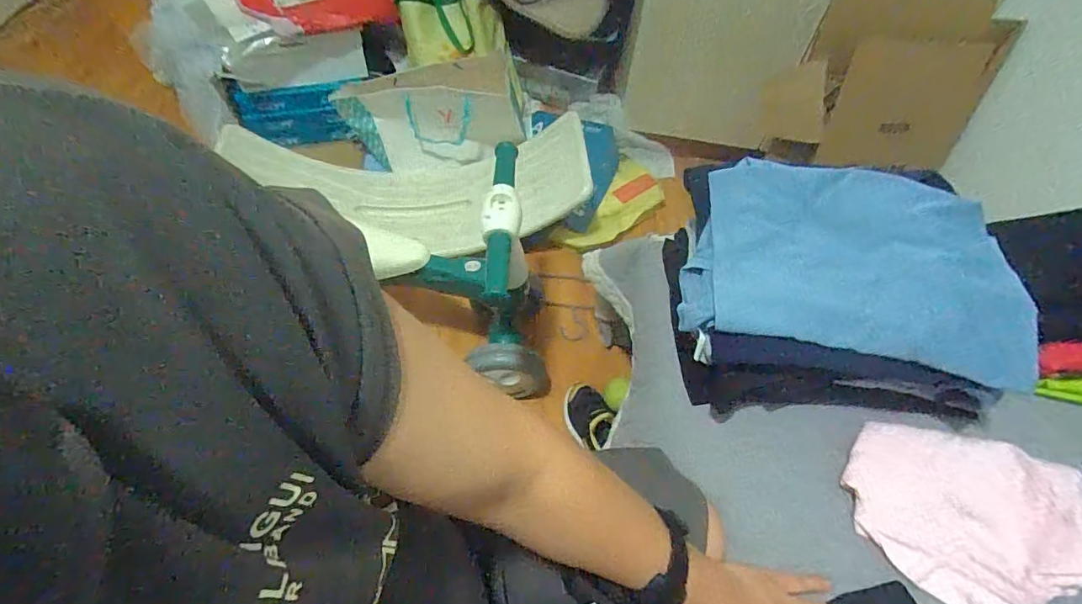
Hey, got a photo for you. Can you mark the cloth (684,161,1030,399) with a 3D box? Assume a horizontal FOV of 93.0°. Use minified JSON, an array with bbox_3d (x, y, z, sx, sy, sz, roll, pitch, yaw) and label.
[{"bbox_3d":[0.324,-0.039,0.546,0.308,0.081,0.209,11,56,4],"label":"cloth"}]

